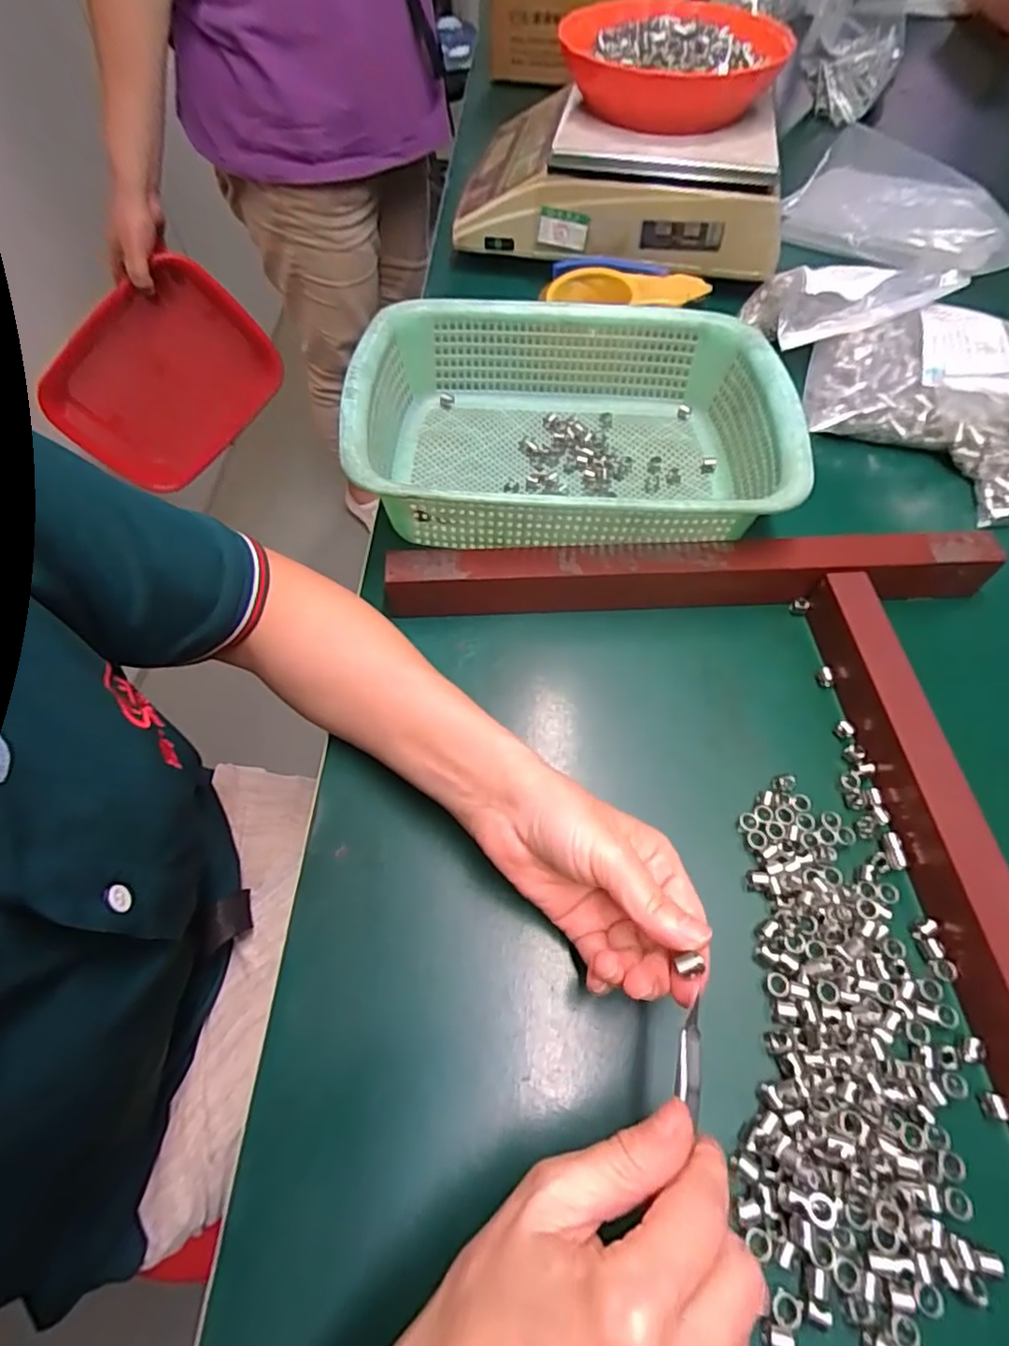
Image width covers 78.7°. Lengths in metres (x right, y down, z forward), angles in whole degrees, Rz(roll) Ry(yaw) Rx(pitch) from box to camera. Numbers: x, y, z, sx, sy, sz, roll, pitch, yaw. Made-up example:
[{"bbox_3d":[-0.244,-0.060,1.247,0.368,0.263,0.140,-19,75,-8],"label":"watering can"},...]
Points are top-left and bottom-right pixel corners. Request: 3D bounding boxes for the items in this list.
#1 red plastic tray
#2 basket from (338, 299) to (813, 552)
[{"bbox_3d":[-0.504,-0.423,0.908,0.322,0.215,0.039,-34,28,15],"label":"red plastic tray"},{"bbox_3d":[0.048,-0.173,0.442,0.293,0.090,0.222,2,58,3],"label":"basket"}]

